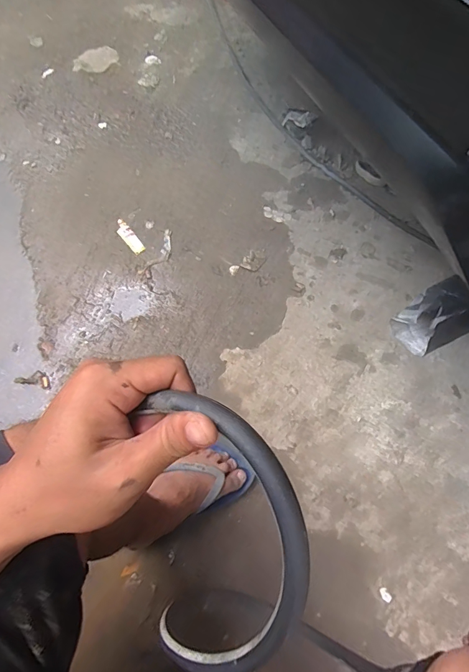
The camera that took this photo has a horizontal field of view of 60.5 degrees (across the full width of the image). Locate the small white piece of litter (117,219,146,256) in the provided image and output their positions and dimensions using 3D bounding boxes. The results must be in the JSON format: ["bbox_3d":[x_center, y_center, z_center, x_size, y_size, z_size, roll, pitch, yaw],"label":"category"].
[{"bbox_3d":[-0.260,-0.245,0.992,0.033,0.007,0.109,-36,72,-14],"label":"small white piece of litter"}]

